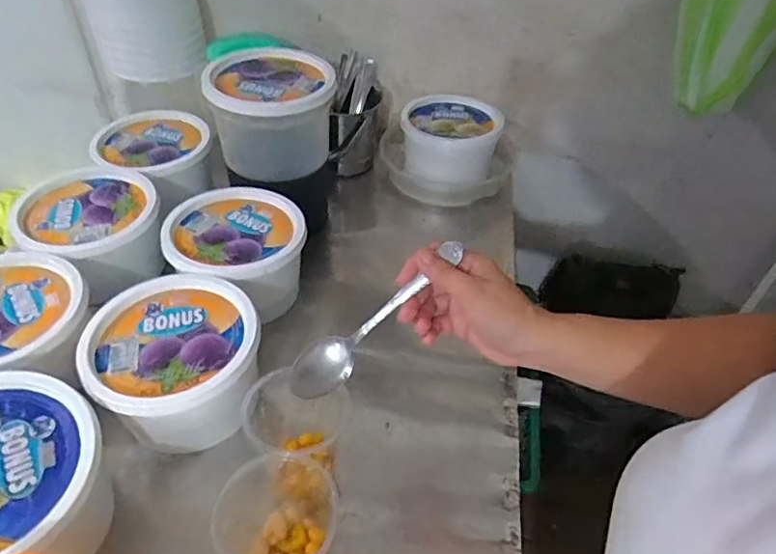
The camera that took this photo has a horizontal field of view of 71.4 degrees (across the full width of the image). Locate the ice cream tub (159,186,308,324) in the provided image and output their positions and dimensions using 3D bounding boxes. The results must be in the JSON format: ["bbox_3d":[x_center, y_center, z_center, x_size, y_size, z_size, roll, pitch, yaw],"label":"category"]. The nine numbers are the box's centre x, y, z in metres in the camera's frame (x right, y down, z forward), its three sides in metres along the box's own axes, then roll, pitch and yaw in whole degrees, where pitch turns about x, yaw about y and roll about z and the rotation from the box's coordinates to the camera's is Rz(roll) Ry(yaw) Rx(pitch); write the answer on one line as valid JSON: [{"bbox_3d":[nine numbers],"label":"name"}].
[{"bbox_3d":[-0.192,-0.025,0.705,0.167,0.107,0.167,2,44,-2],"label":"ice cream tub"}]

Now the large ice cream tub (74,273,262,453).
[{"bbox_3d":[-0.221,0.089,0.574,0.164,0.102,0.176,2,44,-2],"label":"large ice cream tub"}]

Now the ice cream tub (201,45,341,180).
[{"bbox_3d":[-0.157,-0.229,0.761,0.152,0.120,0.166,2,44,-2],"label":"ice cream tub"}]

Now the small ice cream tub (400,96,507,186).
[{"bbox_3d":[0.113,-0.256,0.966,0.171,0.083,0.195,11,44,7],"label":"small ice cream tub"}]

